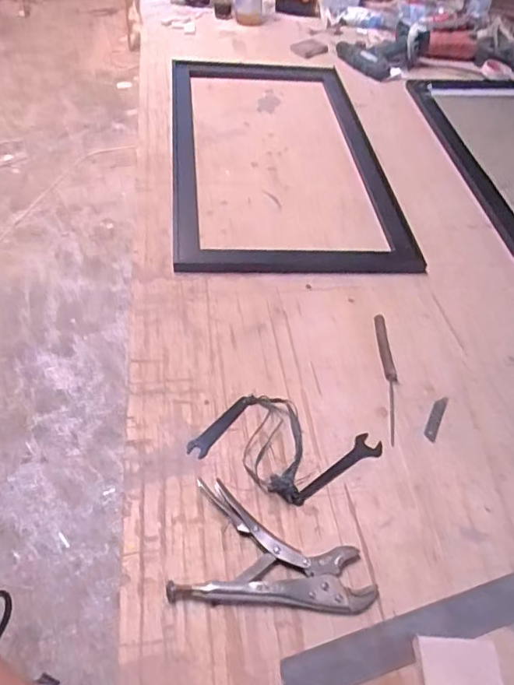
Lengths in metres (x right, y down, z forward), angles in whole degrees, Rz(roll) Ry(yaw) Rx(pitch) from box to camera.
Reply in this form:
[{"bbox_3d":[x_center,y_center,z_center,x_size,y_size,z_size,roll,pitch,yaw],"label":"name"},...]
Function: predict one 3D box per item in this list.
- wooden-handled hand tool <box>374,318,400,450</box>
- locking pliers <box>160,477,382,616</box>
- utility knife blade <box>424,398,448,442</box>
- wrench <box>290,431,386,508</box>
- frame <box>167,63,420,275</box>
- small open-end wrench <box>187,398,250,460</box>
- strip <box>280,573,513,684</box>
[{"bbox_3d":[0.198,0.048,0.789,0.023,0.015,0.220,3,49,-3],"label":"wooden-handled hand tool"},{"bbox_3d":[0.024,0.236,0.601,0.217,0.016,0.131,8,49,2],"label":"locking pliers"},{"bbox_3d":[0.257,0.107,0.760,0.017,0.004,0.081,23,51,15],"label":"utility knife blade"},{"bbox_3d":[0.103,0.166,0.687,0.150,0.013,0.035,-29,57,-26],"label":"wrench"},{"bbox_3d":[0.046,-0.445,1.174,0.469,0.041,0.791,-2,52,-6],"label":"frame"},{"bbox_3d":[-0.050,0.112,0.710,0.026,0.004,0.111,31,54,21],"label":"small open-end wrench"},{"bbox_3d":[0.188,0.304,0.562,0.334,0.005,0.045,-12,51,-15],"label":"strip"}]

